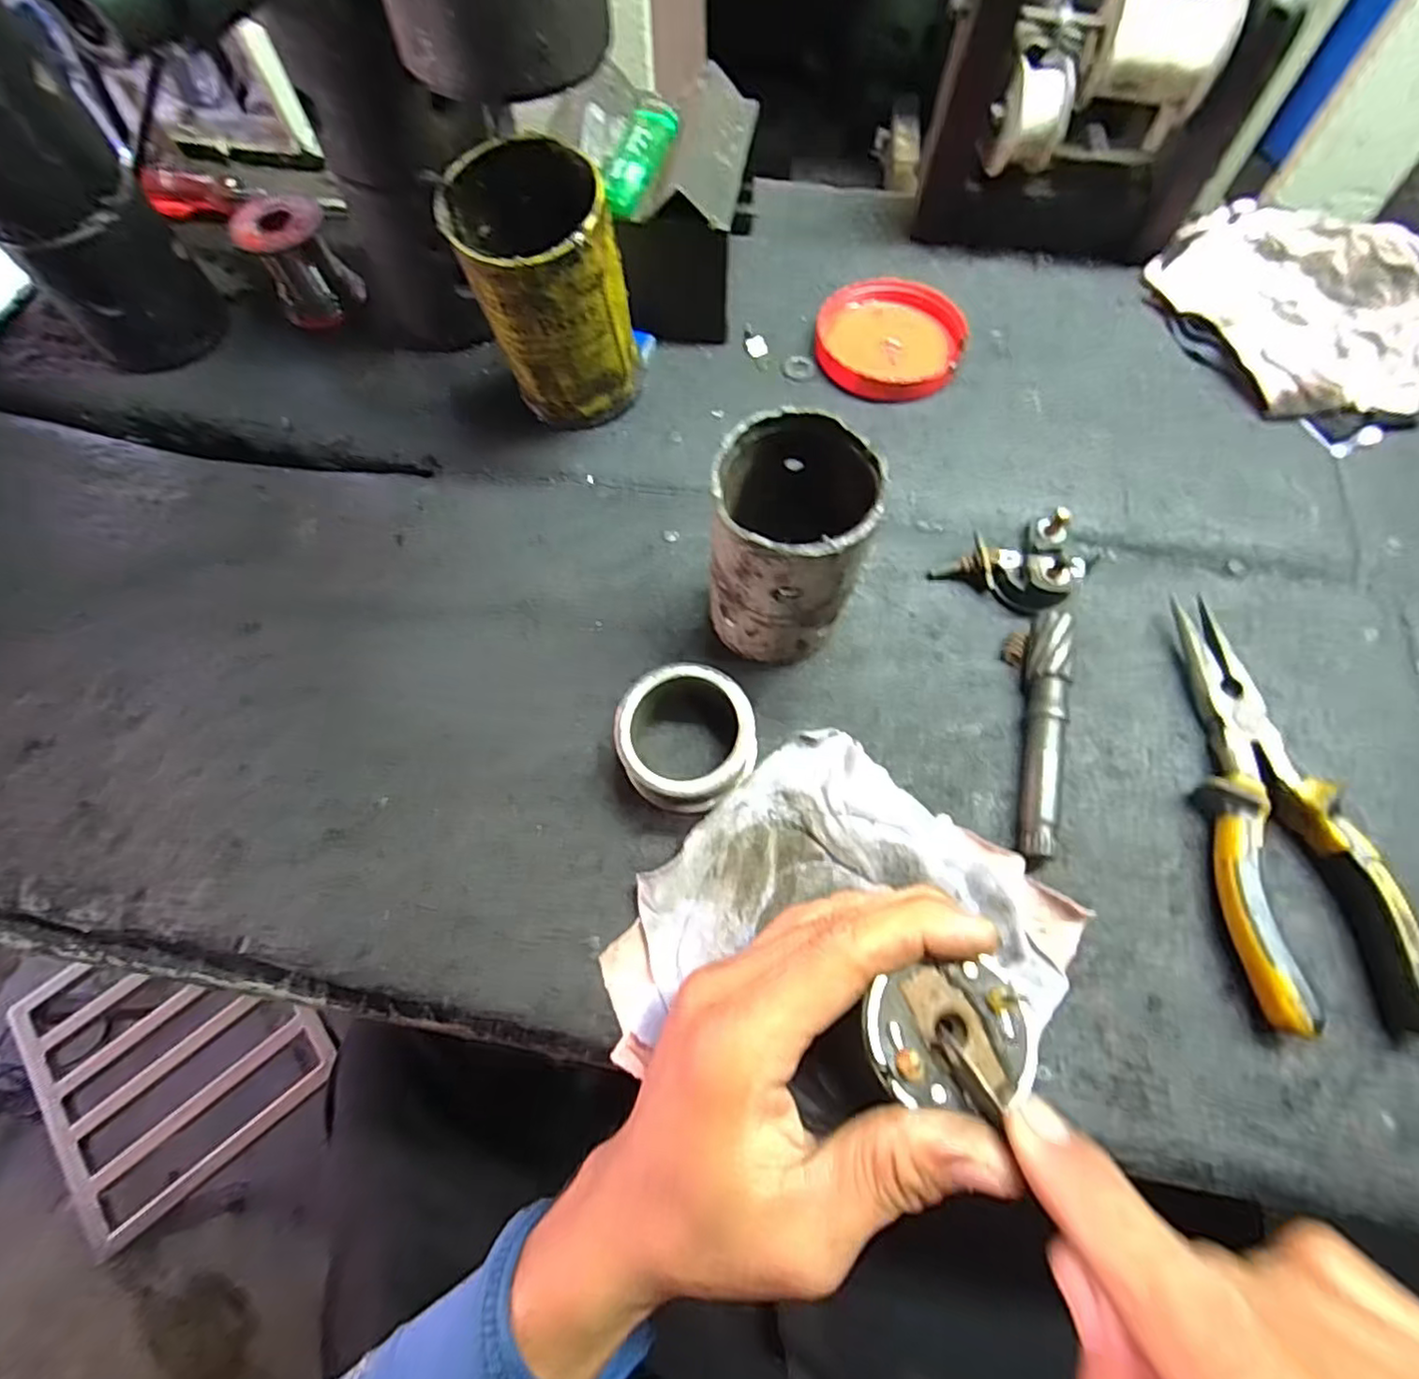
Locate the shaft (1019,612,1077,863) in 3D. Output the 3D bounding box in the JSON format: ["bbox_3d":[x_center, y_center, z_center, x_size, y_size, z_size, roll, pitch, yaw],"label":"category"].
[{"bbox_3d":[0.157,0.019,0.307,0.018,0.021,0.117,11,69,6],"label":"shaft"}]

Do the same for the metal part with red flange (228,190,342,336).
[{"bbox_3d":[-0.258,-0.268,0.410,0.045,0.056,0.051,36,73,15],"label":"metal part with red flange"}]

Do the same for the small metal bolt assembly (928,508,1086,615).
[{"bbox_3d":[0.159,-0.070,0.338,0.071,0.034,0.045,23,70,11],"label":"small metal bolt assembly"}]

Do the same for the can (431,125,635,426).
[{"bbox_3d":[-0.080,-0.199,0.341,0.074,0.128,0.071,-1,68,1],"label":"can"}]

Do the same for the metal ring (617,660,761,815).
[{"bbox_3d":[-0.010,0.024,0.303,0.060,0.037,0.063,-1,68,1],"label":"metal ring"}]

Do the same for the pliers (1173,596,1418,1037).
[{"bbox_3d":[0.244,0.047,0.288,0.061,0.028,0.185,-2,68,1],"label":"pliers"}]

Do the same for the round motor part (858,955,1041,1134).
[{"bbox_3d":[0.071,0.101,0.190,0.048,0.009,0.038,-7,68,-1],"label":"round motor part"}]

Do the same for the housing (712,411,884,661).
[{"bbox_3d":[0.036,-0.062,0.296,0.062,0.110,0.071,13,69,7],"label":"housing"}]

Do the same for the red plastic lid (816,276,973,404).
[{"bbox_3d":[0.113,-0.216,0.404,0.092,0.019,0.089,-1,68,1],"label":"red plastic lid"}]

